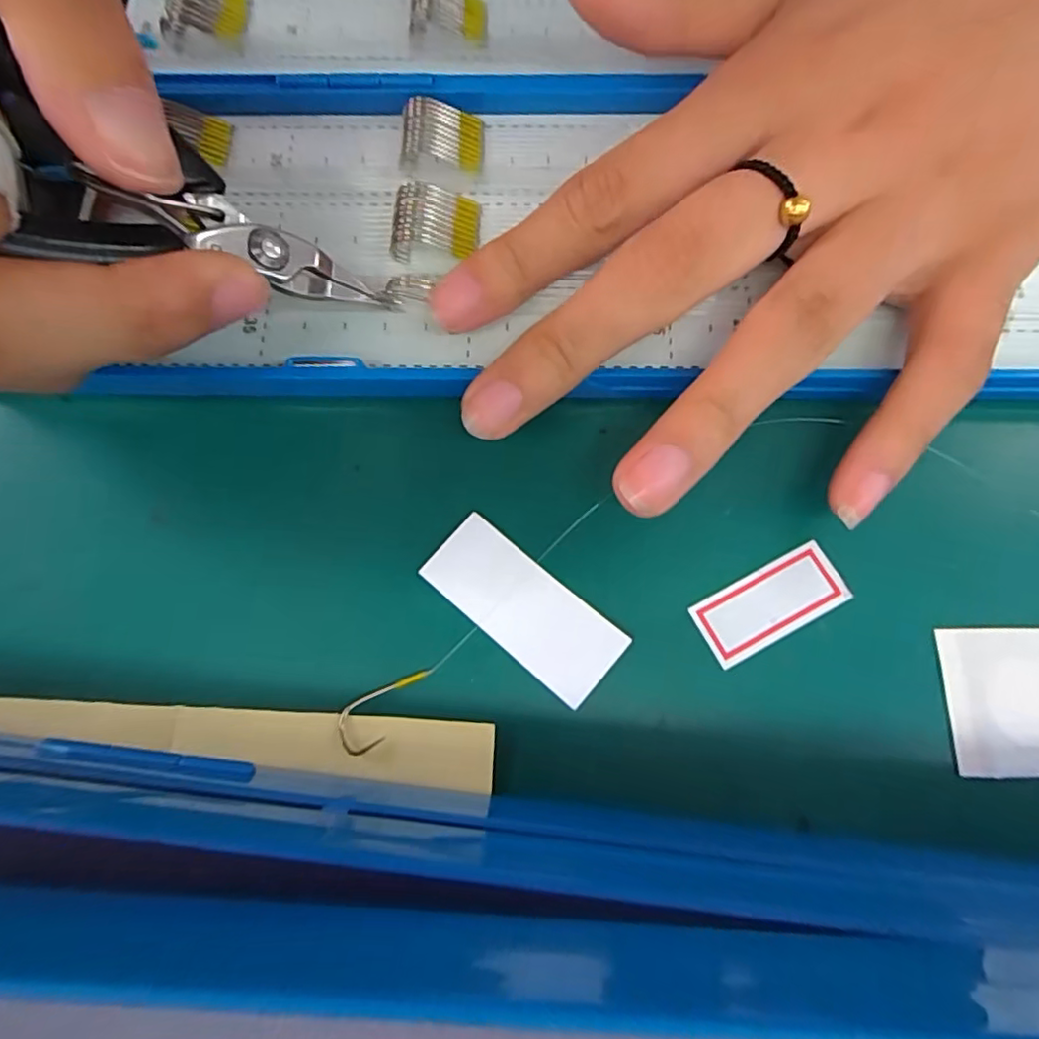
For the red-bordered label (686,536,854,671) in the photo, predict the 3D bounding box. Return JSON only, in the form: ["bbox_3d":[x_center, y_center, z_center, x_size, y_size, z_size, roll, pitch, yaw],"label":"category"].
[{"bbox_3d":[0.056,0.018,0.131,0.033,0.004,0.015,-28,78,-5],"label":"red-bordered label"}]

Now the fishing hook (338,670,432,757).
[{"bbox_3d":[-0.028,0.041,0.127,0.022,0.004,0.010,-29,72,-14],"label":"fishing hook"}]

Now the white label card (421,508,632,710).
[{"bbox_3d":[0.001,0.019,0.133,0.045,0.004,0.019,40,81,11],"label":"white label card"}]

